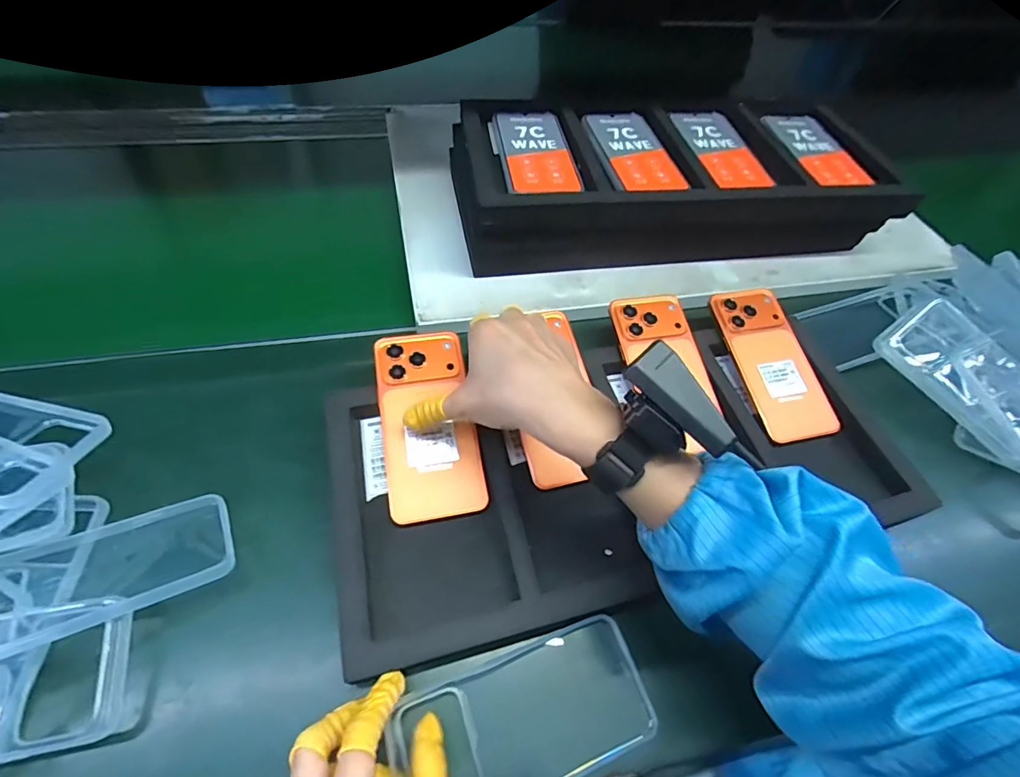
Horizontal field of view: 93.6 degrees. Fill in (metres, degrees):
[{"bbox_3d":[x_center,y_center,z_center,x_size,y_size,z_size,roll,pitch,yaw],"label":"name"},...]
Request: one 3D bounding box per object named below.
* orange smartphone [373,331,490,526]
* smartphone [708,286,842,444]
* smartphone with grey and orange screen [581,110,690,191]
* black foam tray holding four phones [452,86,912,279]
[{"bbox_3d":[-0.069,0.026,0.401,0.076,0.005,0.163,-9,68,-12],"label":"orange smartphone"},{"bbox_3d":[0.262,-0.028,0.476,0.078,0.010,0.163,-10,68,-12],"label":"smartphone"},{"bbox_3d":[0.139,-0.273,0.548,0.083,0.009,0.162,-8,55,-11],"label":"smartphone with grey and orange screen"},{"bbox_3d":[0.187,-0.244,0.576,0.495,0.093,0.215,-2,54,-6],"label":"black foam tray holding four phones"}]

